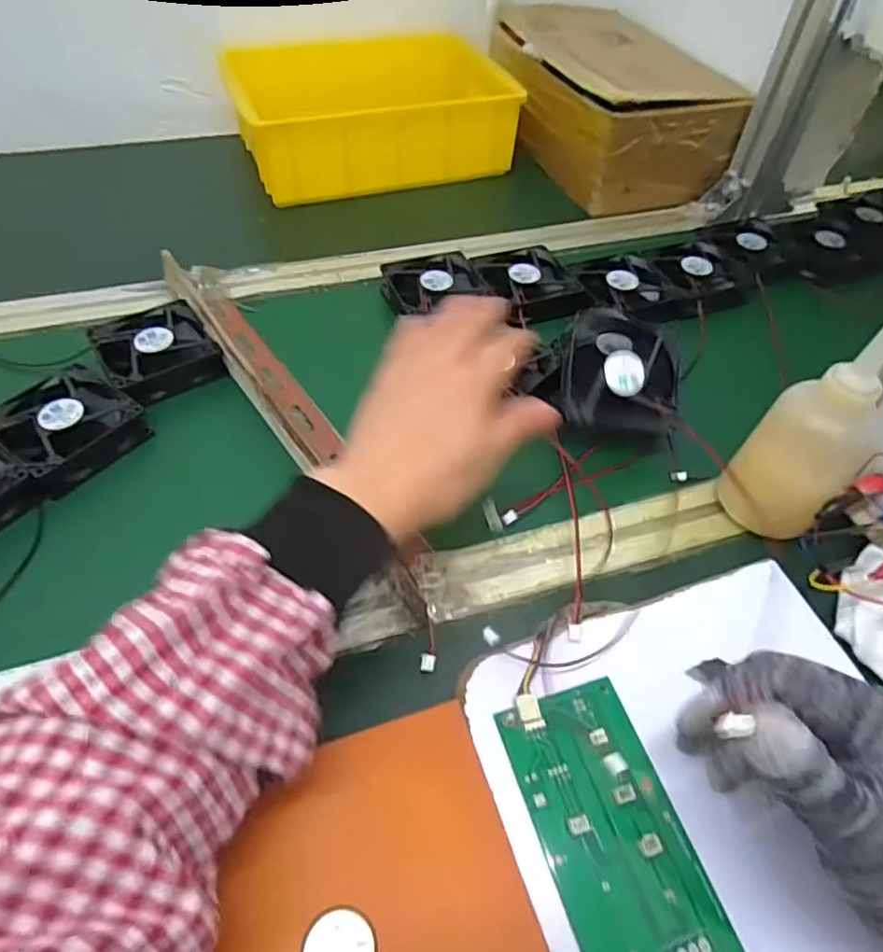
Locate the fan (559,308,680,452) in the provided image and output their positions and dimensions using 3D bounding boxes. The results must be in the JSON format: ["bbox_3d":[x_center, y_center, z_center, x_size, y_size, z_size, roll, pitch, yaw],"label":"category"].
[{"bbox_3d":[0.128,-0.070,0.449,0.082,0.019,0.092,10,84,-4],"label":"fan"}]

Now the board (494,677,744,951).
[{"bbox_3d":[0.079,0.163,0.280,0.064,0.006,0.134,-12,48,-15],"label":"board"}]

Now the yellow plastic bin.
[{"bbox_3d":[-0.068,-0.406,0.693,0.309,0.093,0.165,-13,48,-16],"label":"yellow plastic bin"}]

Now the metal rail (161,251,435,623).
[{"bbox_3d":[-0.111,-0.053,0.449,0.039,0.032,0.379,-26,53,-26],"label":"metal rail"}]

